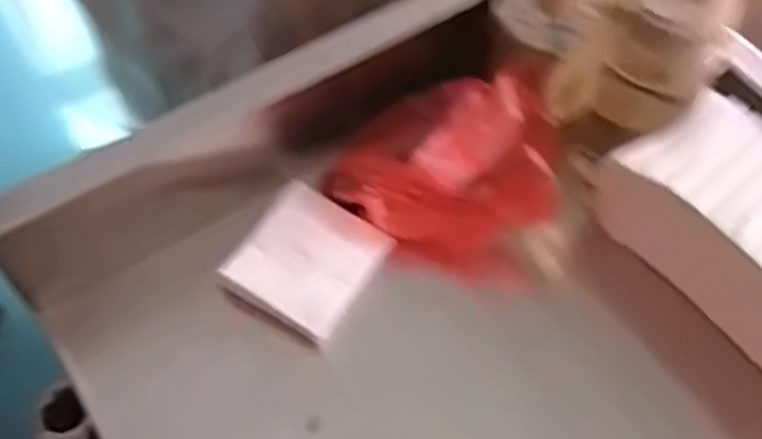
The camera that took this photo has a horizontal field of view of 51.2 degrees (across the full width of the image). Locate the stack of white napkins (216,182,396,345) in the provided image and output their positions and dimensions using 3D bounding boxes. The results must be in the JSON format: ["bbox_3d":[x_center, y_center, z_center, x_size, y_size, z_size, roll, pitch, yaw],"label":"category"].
[{"bbox_3d":[-0.053,0.031,0.586,0.093,0.017,0.098,32,64,10],"label":"stack of white napkins"}]

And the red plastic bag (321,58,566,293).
[{"bbox_3d":[0.047,-0.035,0.595,0.166,0.124,0.095,4,55,7],"label":"red plastic bag"}]

